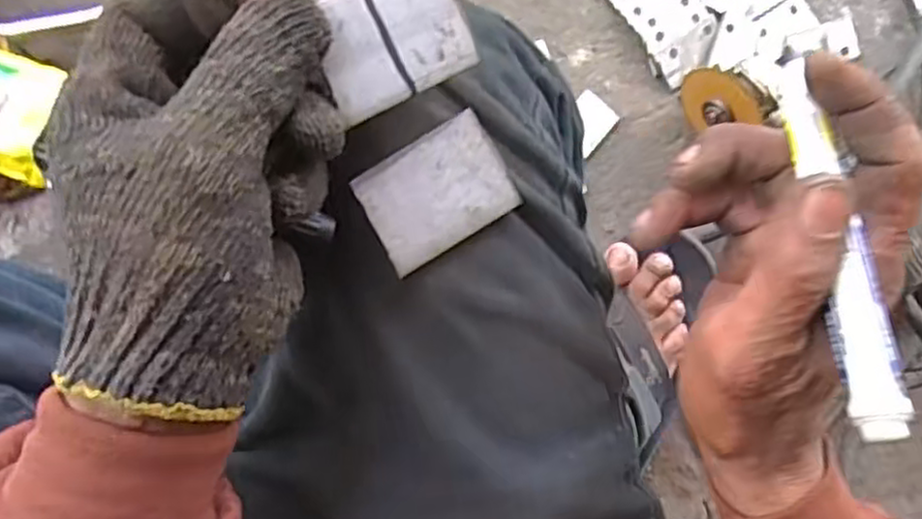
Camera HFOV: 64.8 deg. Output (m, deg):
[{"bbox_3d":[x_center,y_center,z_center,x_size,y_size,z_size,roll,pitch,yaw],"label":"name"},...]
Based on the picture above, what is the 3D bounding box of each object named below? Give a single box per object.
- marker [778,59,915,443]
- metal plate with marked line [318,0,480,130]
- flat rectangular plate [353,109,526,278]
[{"bbox_3d":[0.116,-0.007,0.225,0.014,0.010,0.122,-4,70,-5],"label":"marker"},{"bbox_3d":[-0.022,-0.073,0.239,0.048,0.004,0.039,-28,109,-6],"label":"metal plate with marked line"},{"bbox_3d":[-0.009,-0.024,0.264,0.052,0.004,0.039,-32,101,-3],"label":"flat rectangular plate"}]

